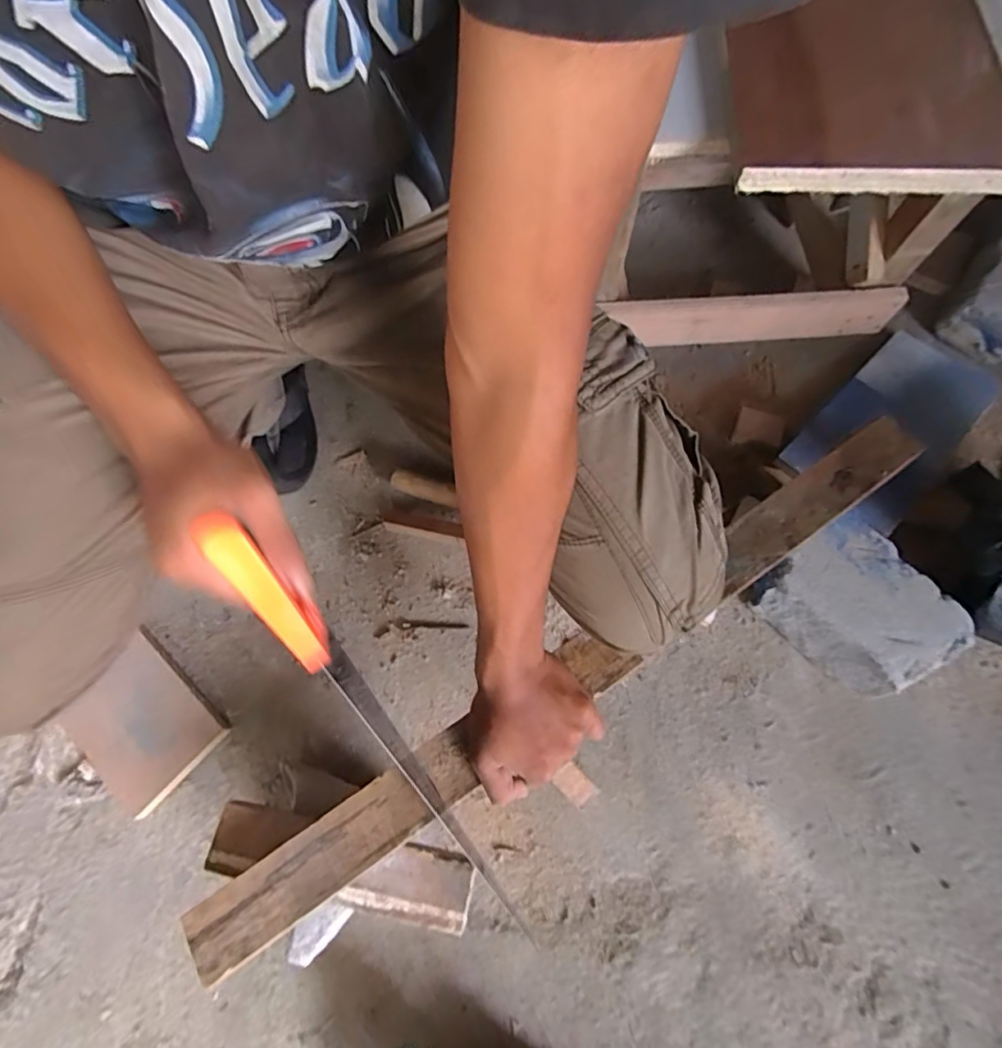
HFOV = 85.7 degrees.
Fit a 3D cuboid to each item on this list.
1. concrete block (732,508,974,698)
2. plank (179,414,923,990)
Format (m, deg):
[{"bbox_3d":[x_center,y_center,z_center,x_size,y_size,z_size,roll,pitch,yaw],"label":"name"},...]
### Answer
[{"bbox_3d":[0.356,0.088,0.544,0.121,0.081,0.151,-37,76,-9],"label":"concrete block"},{"bbox_3d":[0.090,0.109,0.463,0.748,0.016,0.055,-32,75,-11],"label":"plank"}]

